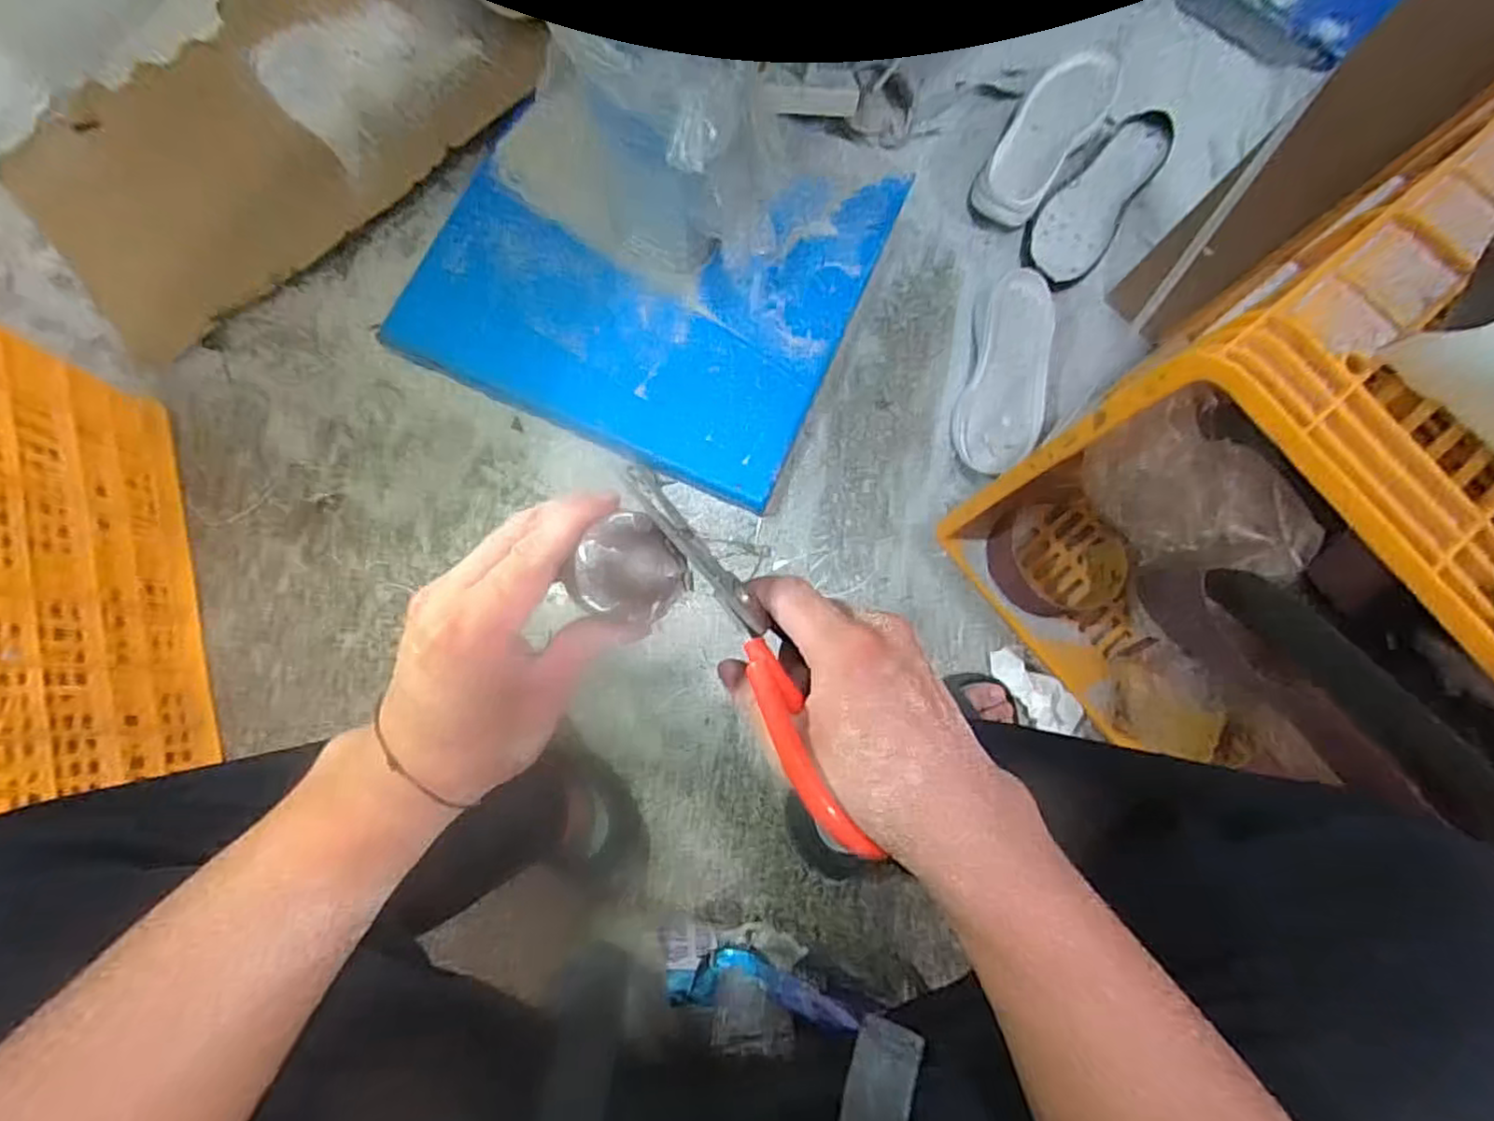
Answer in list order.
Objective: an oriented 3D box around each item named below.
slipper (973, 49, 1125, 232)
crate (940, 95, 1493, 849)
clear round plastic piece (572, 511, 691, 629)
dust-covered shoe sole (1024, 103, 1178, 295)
[{"bbox_3d":[0.387,-0.555,0.874,0.100,0.053,0.249,37,81,2],"label":"slipper"},{"bbox_3d":[0.591,0.064,0.578,0.393,0.497,0.679,-38,85,-8],"label":"crate"},{"bbox_3d":[-0.046,0.005,0.263,0.039,0.015,0.040,0,82,-3],"label":"clear round plastic piece"},{"bbox_3d":[0.460,-0.470,0.875,0.103,0.034,0.280,42,82,3],"label":"dust-covered shoe sole"}]

